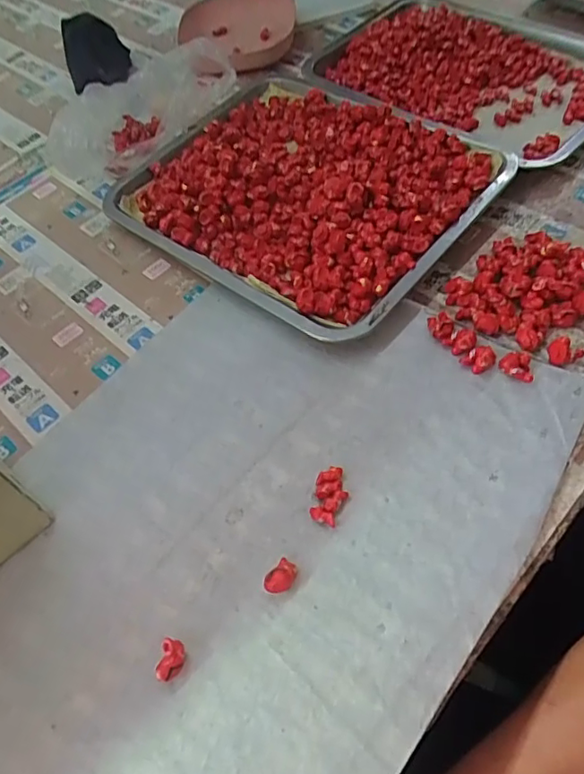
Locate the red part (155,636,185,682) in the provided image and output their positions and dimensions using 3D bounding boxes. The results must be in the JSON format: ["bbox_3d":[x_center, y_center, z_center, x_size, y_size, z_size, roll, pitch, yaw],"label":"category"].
[{"bbox_3d":[-0.065,0.149,0.304,0.012,0.014,0.020,5,55,9],"label":"red part"}]

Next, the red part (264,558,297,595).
[{"bbox_3d":[-0.006,0.111,0.324,0.020,0.013,0.014,-38,59,-20],"label":"red part"}]

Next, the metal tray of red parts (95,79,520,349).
[{"bbox_3d":[0.005,-0.188,0.520,0.322,0.043,0.265,33,64,26],"label":"metal tray of red parts"}]

